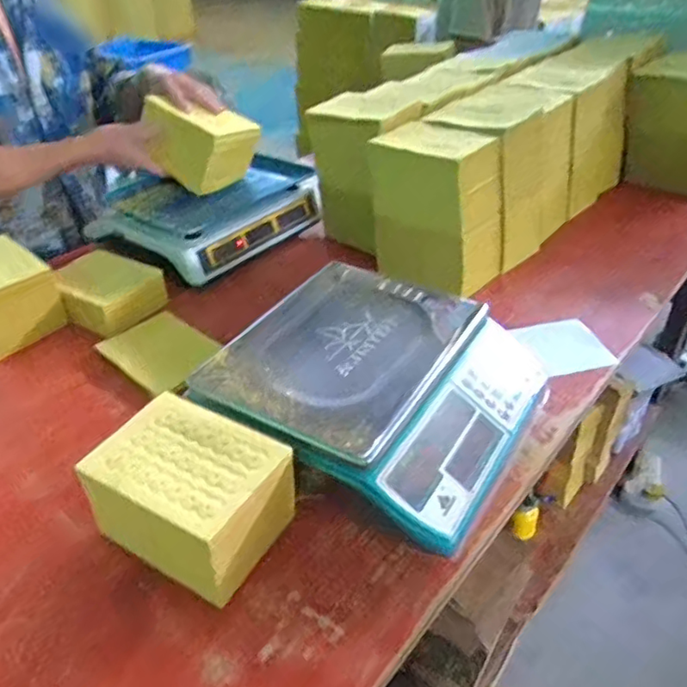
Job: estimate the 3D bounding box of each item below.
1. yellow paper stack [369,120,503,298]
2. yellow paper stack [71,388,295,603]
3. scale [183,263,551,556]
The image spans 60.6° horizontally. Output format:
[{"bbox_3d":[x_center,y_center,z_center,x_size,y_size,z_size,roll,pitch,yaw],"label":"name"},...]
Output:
[{"bbox_3d":[0.149,-0.215,0.920,0.183,0.212,0.121,27,46,32],"label":"yellow paper stack"},{"bbox_3d":[-0.140,0.144,0.562,0.180,0.094,0.125,20,43,24],"label":"yellow paper stack"},{"bbox_3d":[0.044,0.039,0.666,0.303,0.092,0.298,20,42,26],"label":"scale"}]

